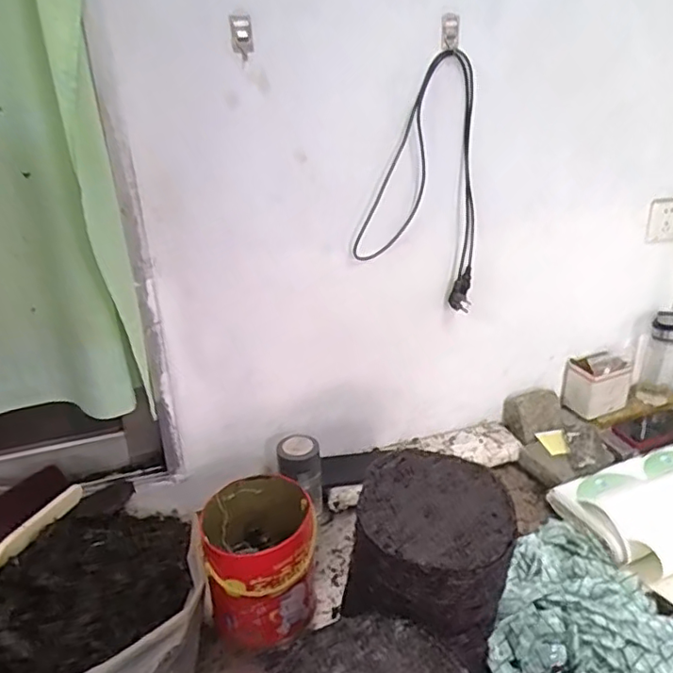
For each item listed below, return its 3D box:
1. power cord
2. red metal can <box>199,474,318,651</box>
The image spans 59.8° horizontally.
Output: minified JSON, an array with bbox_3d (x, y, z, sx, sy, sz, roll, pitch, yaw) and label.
[{"bbox_3d":[0.141,-0.239,0.992,0.231,0.427,0.033,-11,26,-17],"label":"power cord"},{"bbox_3d":[-0.111,0.332,0.883,0.160,0.165,0.165,-8,25,-10],"label":"red metal can"}]

